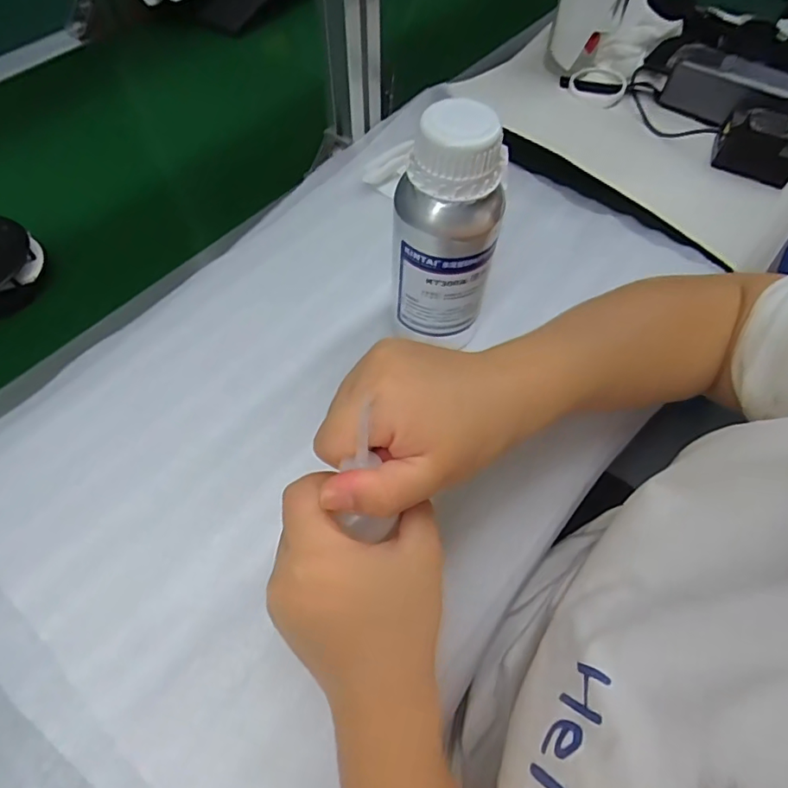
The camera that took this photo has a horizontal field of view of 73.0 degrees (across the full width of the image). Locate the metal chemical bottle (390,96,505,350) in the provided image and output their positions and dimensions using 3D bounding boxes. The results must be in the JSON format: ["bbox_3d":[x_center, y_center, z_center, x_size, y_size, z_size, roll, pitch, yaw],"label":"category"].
[{"bbox_3d":[0.033,-0.100,0.369,0.068,0.179,0.056,4,59,2],"label":"metal chemical bottle"}]

